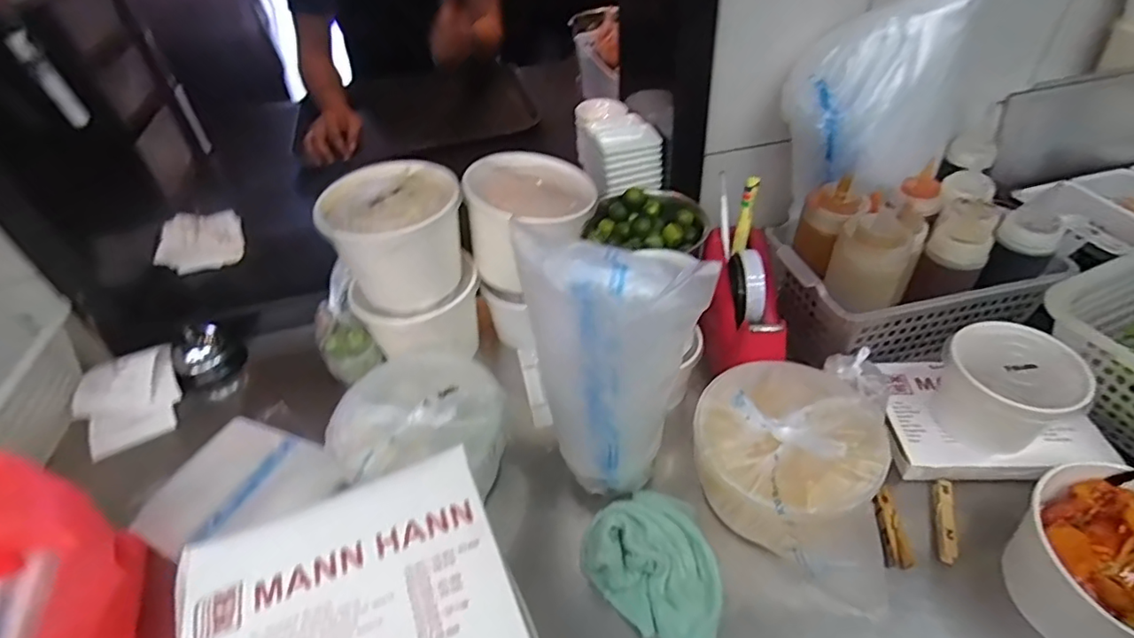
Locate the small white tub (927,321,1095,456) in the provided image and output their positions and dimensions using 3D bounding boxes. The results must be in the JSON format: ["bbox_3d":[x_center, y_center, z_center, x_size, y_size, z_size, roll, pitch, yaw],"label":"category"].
[{"bbox_3d":[0.373,0.061,0.482,0.083,0.078,0.091,-3,43,3],"label":"small white tub"}]

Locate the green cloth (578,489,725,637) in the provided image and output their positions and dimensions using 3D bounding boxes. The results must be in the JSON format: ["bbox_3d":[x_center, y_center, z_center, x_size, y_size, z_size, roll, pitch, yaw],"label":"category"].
[{"bbox_3d":[0.080,0.198,0.451,0.098,0.037,0.130,-31,48,-25],"label":"green cloth"}]

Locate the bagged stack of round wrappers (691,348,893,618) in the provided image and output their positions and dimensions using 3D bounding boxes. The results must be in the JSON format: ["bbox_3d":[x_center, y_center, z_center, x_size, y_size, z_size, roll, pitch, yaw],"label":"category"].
[{"bbox_3d":[0.204,0.112,0.488,0.167,0.106,0.178,18,47,23],"label":"bagged stack of round wrappers"}]

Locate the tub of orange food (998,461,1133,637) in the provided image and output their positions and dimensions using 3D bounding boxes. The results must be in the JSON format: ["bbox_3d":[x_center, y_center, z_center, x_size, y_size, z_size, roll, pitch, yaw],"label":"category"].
[{"bbox_3d":[0.407,0.182,0.404,0.134,0.072,0.115,27,52,30],"label":"tub of orange food"}]

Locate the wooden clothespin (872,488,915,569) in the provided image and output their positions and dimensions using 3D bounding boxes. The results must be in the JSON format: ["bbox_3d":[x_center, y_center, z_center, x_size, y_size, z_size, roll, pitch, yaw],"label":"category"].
[{"bbox_3d":[0.273,0.176,0.473,0.023,0.010,0.064,0,43,6],"label":"wooden clothespin"}]

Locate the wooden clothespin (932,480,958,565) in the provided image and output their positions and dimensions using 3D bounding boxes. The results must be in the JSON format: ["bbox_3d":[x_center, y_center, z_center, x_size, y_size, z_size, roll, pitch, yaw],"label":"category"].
[{"bbox_3d":[0.322,0.170,0.477,0.011,0.020,0.074,13,46,19],"label":"wooden clothespin"}]

